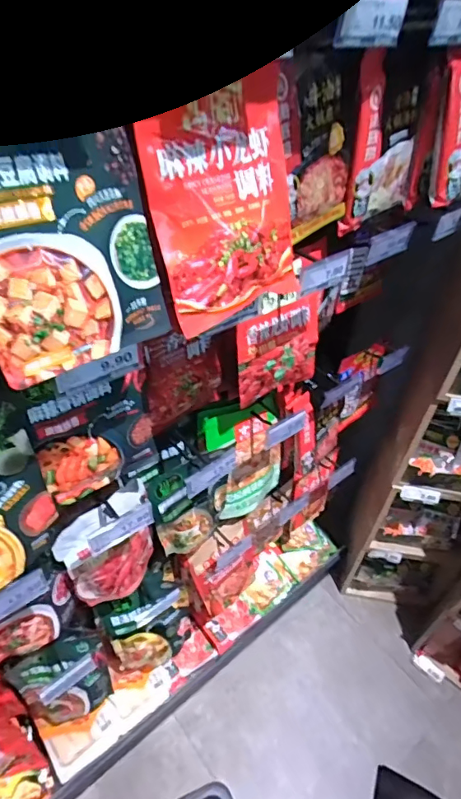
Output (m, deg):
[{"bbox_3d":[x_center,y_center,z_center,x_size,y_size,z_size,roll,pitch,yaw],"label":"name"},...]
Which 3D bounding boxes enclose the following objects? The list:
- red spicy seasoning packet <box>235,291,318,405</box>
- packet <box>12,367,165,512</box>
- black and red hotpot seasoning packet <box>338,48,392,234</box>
[{"bbox_3d":[0.084,-0.081,0.804,0.159,0.151,0.038,-23,49,-26],"label":"red spicy seasoning packet"},{"bbox_3d":[-0.177,0.046,0.631,0.156,0.189,0.030,-23,49,-26],"label":"packet"},{"bbox_3d":[0.228,-0.367,0.683,0.167,0.210,0.031,-31,53,-31],"label":"black and red hotpot seasoning packet"}]

